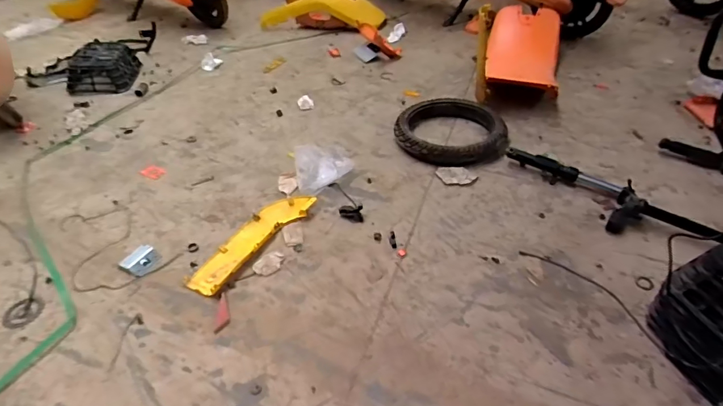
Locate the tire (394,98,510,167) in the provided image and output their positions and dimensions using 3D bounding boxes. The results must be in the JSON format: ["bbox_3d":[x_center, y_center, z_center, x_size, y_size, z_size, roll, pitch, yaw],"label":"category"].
[{"bbox_3d":[0.310,-0.255,1.540,0.389,0.086,0.354,-1,41,1],"label":"tire"}]

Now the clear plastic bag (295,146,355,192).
[{"bbox_3d":[-0.119,-0.123,1.412,0.181,0.046,0.236,-7,42,-7],"label":"clear plastic bag"}]

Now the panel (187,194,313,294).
[{"bbox_3d":[-0.297,0.089,1.199,0.127,0.041,0.403,25,48,27],"label":"panel"}]

